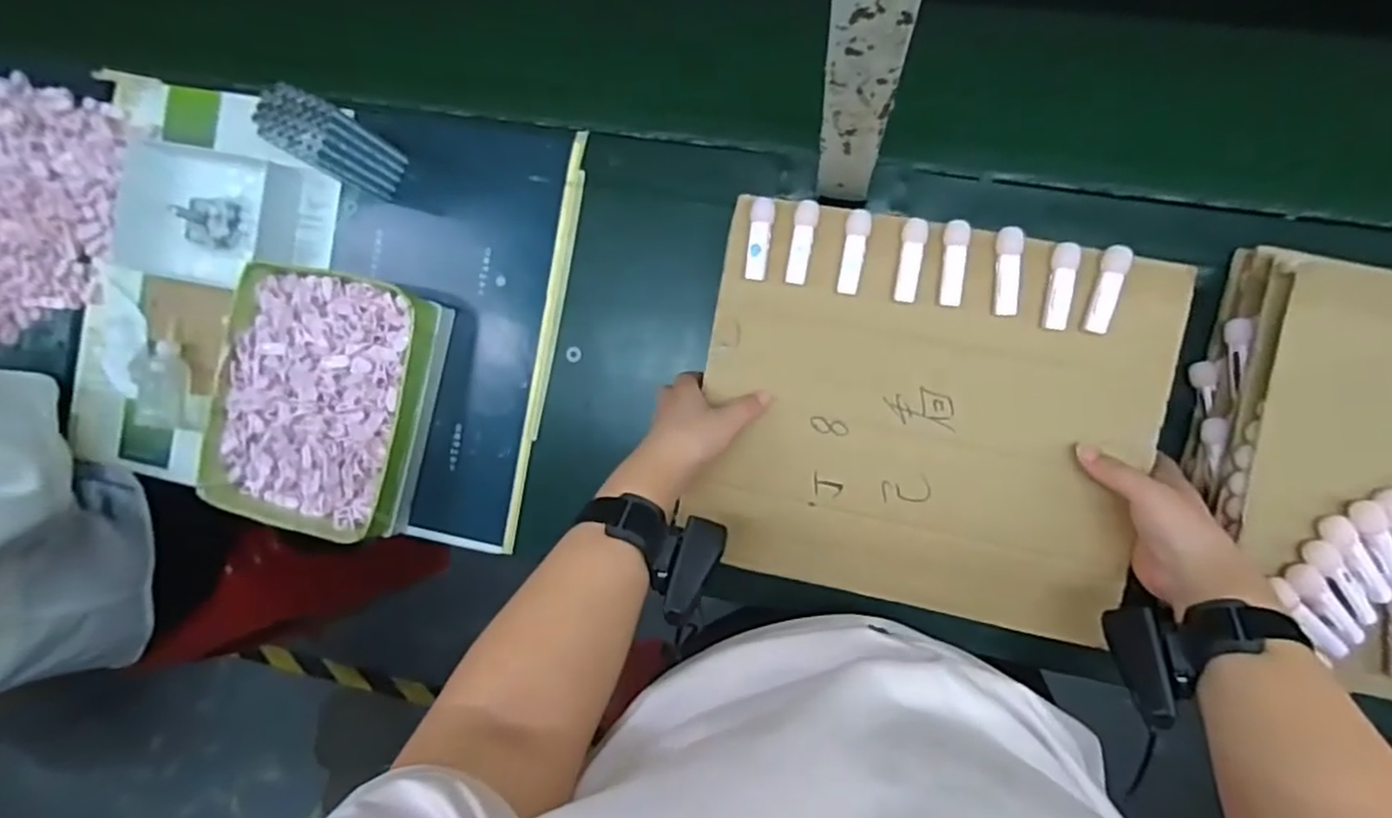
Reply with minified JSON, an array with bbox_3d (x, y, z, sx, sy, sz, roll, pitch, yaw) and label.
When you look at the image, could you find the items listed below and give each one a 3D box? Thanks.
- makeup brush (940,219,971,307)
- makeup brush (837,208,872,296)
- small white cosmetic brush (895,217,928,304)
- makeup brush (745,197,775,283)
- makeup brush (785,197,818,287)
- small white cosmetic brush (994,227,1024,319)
[{"bbox_3d":[0.199,-0.112,0.529,0.019,0.011,0.064,1,88,7],"label":"makeup brush"},{"bbox_3d":[0.124,-0.123,0.542,0.018,0.010,0.066,10,89,7],"label":"makeup brush"},{"bbox_3d":[0.167,-0.115,0.534,0.018,0.013,0.063,6,89,7],"label":"small white cosmetic brush"},{"bbox_3d":[0.051,-0.136,0.551,0.018,0.012,0.064,6,89,7],"label":"makeup brush"},{"bbox_3d":[0.085,-0.132,0.547,0.018,0.011,0.065,8,89,7],"label":"makeup brush"},{"bbox_3d":[0.237,-0.104,0.524,0.018,0.012,0.066,1,88,7],"label":"small white cosmetic brush"}]

